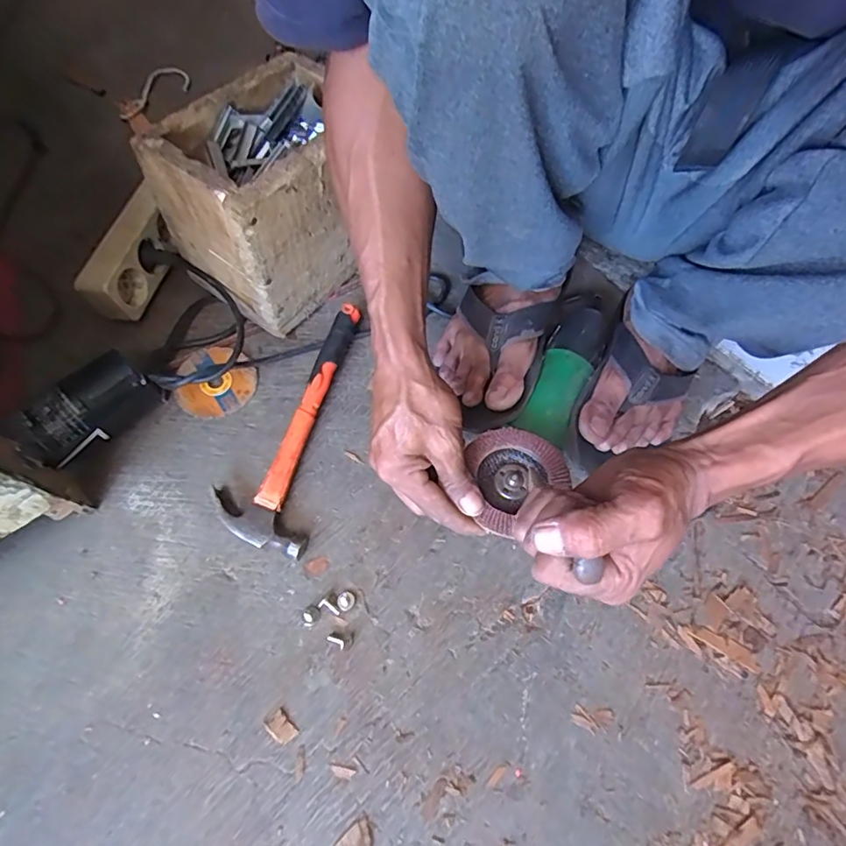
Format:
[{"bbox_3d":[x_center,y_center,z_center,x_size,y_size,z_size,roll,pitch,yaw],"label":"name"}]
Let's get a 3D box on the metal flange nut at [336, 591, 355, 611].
[{"bbox_3d":[-0.067,0.154,0.448,0.015,0.009,0.016,1,65,-2],"label":"metal flange nut"}]

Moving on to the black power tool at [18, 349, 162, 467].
[{"bbox_3d":[-0.313,-0.011,0.487,0.062,0.067,0.116,34,68,13],"label":"black power tool"}]

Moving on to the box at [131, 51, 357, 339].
[{"bbox_3d":[-0.147,-0.228,0.537,0.137,0.178,0.194,37,69,14],"label":"box"}]

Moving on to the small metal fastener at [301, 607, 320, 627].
[{"bbox_3d":[-0.096,0.165,0.443,0.015,0.004,0.016,32,68,12],"label":"small metal fastener"}]

